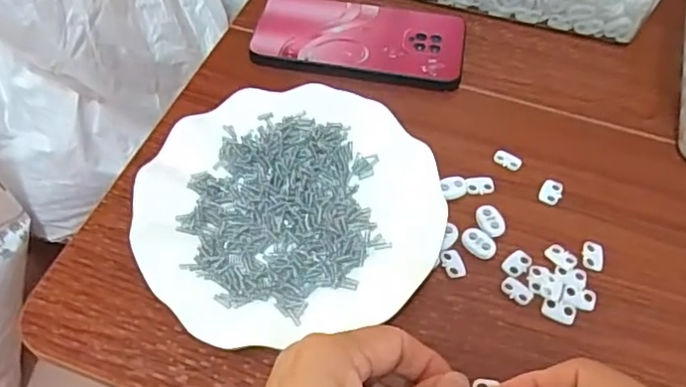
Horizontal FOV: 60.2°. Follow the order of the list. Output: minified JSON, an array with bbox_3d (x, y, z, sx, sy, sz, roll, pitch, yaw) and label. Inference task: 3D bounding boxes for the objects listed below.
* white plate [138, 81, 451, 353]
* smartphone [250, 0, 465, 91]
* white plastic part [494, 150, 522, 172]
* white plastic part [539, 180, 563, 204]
[{"bbox_3d":[-0.034,0.006,0.374,0.177,0.028,0.174,1,55,-1],"label":"white plate"},{"bbox_3d":[0.013,-0.123,0.473,0.163,0.012,0.087,9,56,5],"label":"smartphone"},{"bbox_3d":[0.114,-0.023,0.412,0.020,0.004,0.011,26,61,17],"label":"white plastic part"},{"bbox_3d":[0.140,-0.001,0.397,0.014,0.004,0.019,21,60,14],"label":"white plastic part"}]

